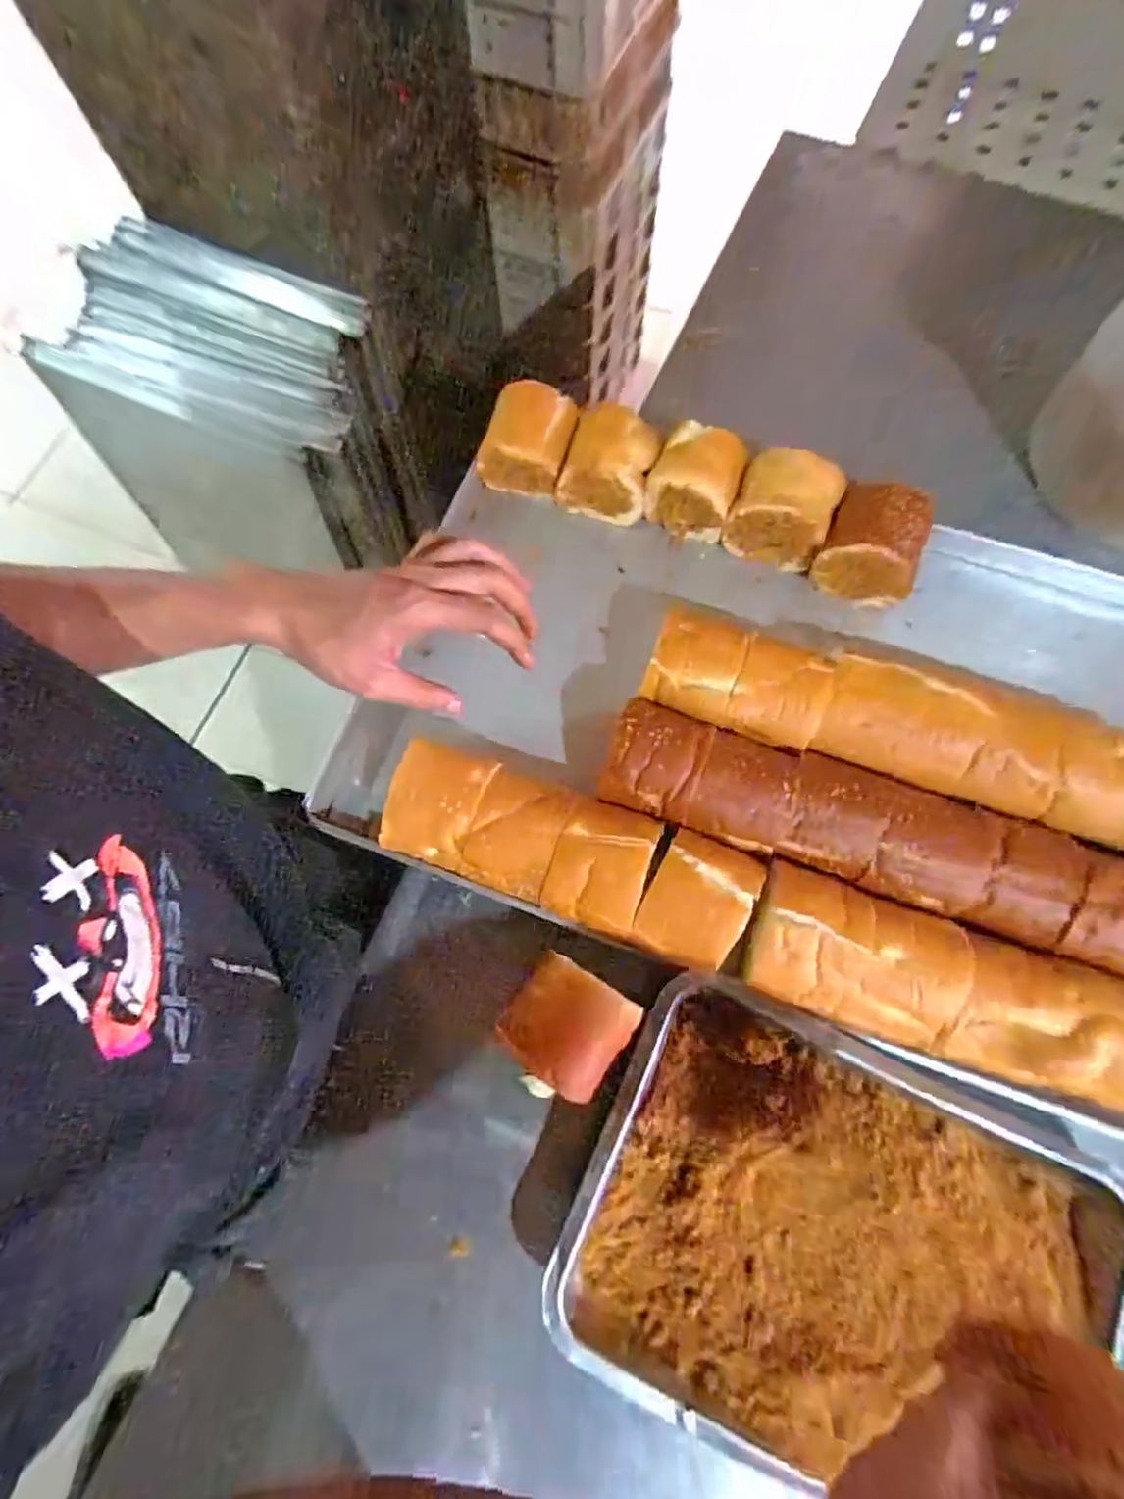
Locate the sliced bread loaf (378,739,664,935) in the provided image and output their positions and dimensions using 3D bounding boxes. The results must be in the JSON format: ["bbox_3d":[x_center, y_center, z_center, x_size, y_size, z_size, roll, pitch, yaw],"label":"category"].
[{"bbox_3d":[-0.034,0.062,0.487,0.205,0.046,0.098,19,75,8],"label":"sliced bread loaf"}]

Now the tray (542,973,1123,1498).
[{"bbox_3d":[0.183,0.329,0.429,0.322,0.035,0.244,23,76,8],"label":"tray"}]

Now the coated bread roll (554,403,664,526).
[{"bbox_3d":[0.045,-0.262,0.587,0.080,0.066,0.073,20,75,8],"label":"coated bread roll"}]

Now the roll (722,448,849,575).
[{"bbox_3d":[0.198,-0.217,0.573,0.083,0.074,0.079,20,75,8],"label":"roll"}]

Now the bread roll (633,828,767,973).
[{"bbox_3d":[0.101,0.108,0.464,0.069,0.038,0.092,27,76,10],"label":"bread roll"}]

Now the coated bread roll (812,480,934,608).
[{"bbox_3d":[0.268,-0.173,0.551,0.084,0.073,0.063,23,76,9],"label":"coated bread roll"}]

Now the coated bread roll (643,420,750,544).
[{"bbox_3d":[0.121,-0.242,0.580,0.075,0.073,0.071,22,75,8],"label":"coated bread roll"}]

